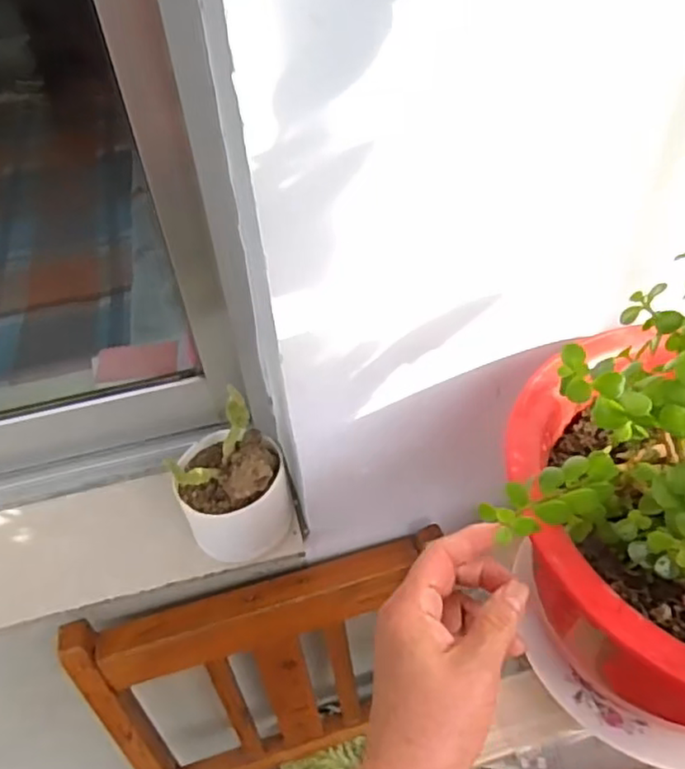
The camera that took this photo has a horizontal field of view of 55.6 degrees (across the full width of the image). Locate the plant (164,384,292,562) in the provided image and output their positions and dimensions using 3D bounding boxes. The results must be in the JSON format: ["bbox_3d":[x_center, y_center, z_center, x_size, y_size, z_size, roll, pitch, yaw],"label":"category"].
[{"bbox_3d":[-0.095,0.071,0.538,0.089,0.160,0.075,-21,47,-15],"label":"plant"}]

